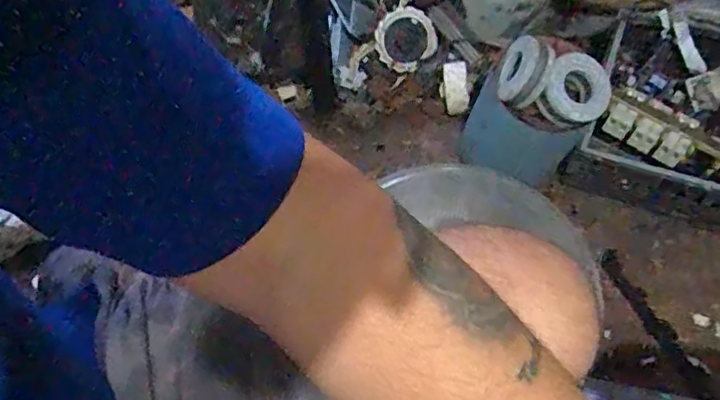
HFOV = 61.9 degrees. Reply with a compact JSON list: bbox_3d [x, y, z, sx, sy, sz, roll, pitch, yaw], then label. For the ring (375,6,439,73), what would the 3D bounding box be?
[{"bbox_3d":[0.081,-0.288,1.069,0.107,0.030,0.104,0,96,-2],"label":"ring"}]

